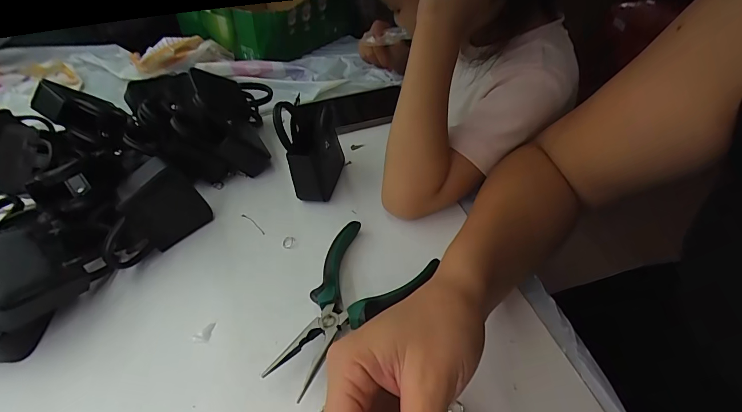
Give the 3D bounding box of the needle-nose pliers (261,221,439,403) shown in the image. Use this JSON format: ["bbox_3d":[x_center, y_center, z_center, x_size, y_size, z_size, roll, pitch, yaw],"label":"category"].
[{"bbox_3d":[-0.024,0.078,0.307,0.088,0.024,0.145,25,52,29],"label":"needle-nose pliers"}]

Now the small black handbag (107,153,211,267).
[{"bbox_3d":[-0.213,0.008,0.359,0.042,0.076,0.097,26,53,30],"label":"small black handbag"}]

